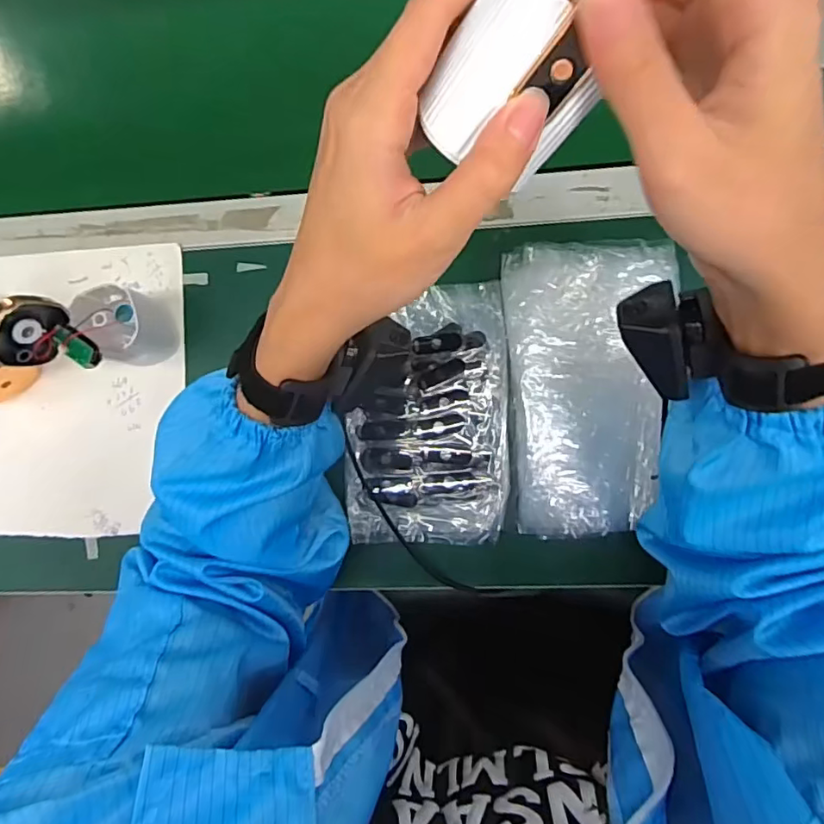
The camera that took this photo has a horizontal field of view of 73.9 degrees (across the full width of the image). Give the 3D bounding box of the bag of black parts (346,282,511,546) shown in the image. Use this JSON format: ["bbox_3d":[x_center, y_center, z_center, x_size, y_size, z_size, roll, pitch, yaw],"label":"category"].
[{"bbox_3d":[0.013,0.003,0.446,0.128,0.015,0.204,0,89,6],"label":"bag of black parts"}]

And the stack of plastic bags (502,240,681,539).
[{"bbox_3d":[0.138,-0.018,0.423,0.120,0.020,0.221,-3,88,6],"label":"stack of plastic bags"}]

